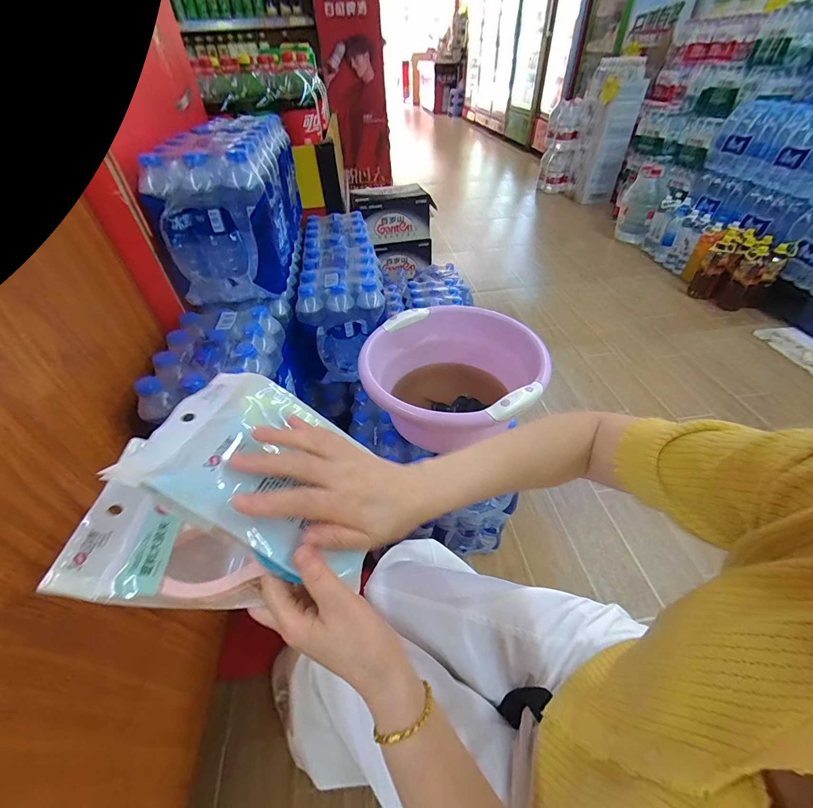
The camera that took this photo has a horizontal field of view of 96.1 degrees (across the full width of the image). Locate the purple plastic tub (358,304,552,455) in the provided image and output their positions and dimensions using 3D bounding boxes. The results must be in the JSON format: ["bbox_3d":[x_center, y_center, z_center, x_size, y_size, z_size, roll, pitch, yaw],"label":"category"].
[{"bbox_3d":[0.090,-0.043,0.731,0.325,0.158,0.321,-1,44,1],"label":"purple plastic tub"}]

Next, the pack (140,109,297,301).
[{"bbox_3d":[-0.331,-0.411,0.739,0.172,0.220,0.412,-6,44,-3],"label":"pack"}]

